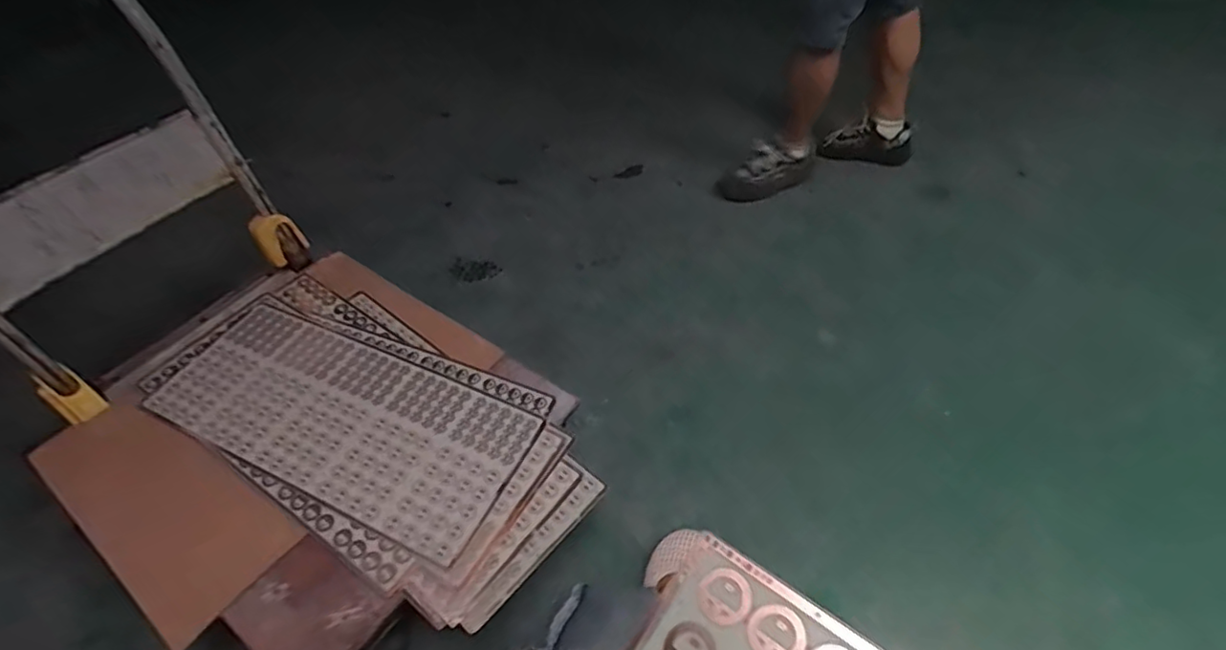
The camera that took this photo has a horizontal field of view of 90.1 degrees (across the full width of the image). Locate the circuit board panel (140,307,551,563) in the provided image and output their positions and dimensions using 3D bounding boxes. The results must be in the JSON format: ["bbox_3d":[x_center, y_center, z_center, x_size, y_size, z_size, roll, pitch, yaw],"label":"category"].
[{"bbox_3d":[-0.408,0.138,0.924,0.550,0.008,0.243,20,53,14],"label":"circuit board panel"}]

